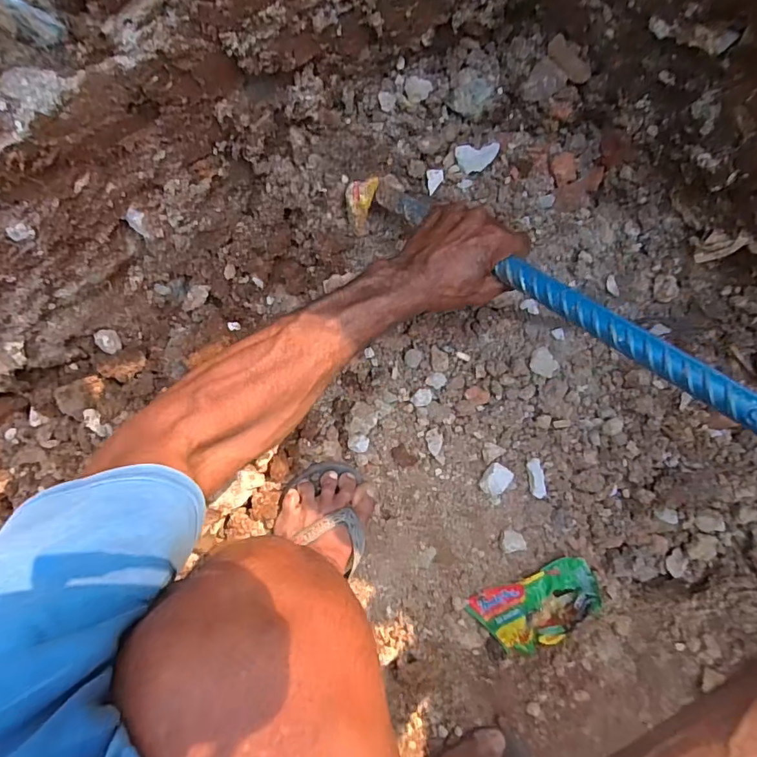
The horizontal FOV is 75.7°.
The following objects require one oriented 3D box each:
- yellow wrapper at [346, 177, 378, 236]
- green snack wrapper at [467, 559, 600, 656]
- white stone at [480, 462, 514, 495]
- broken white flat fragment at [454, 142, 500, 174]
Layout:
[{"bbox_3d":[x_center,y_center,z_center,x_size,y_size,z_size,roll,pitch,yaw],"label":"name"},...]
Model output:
[{"bbox_3d":[-0.020,-0.186,0.522,0.032,0.013,0.063,14,135,4],"label":"yellow wrapper"},{"bbox_3d":[0.191,0.273,0.572,0.144,0.031,0.089,-32,91,6],"label":"green snack wrapper"},{"bbox_3d":[0.139,0.120,0.583,0.028,0.023,0.037,38,96,2],"label":"white stone"},{"bbox_3d":[0.106,-0.238,0.528,0.045,0.007,0.028,-6,126,-2],"label":"broken white flat fragment"}]

